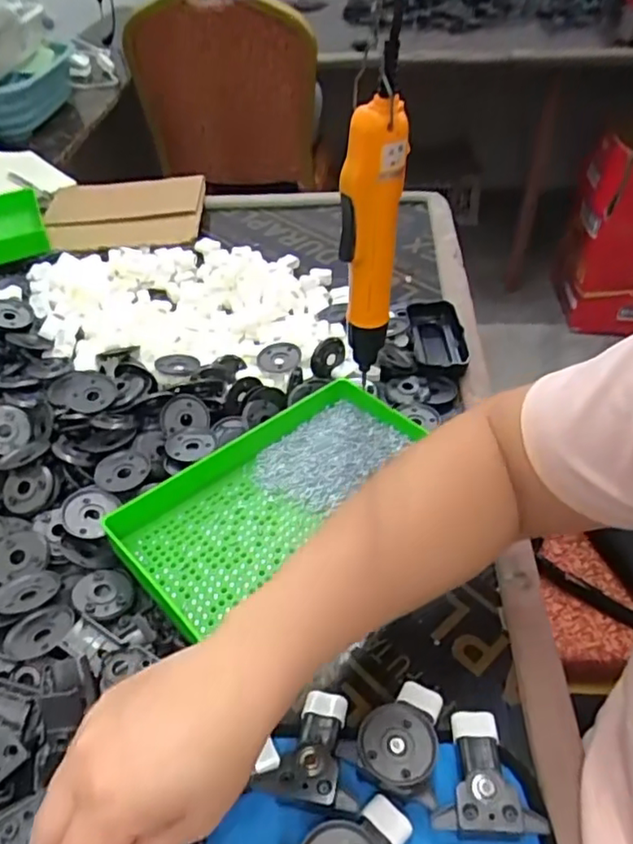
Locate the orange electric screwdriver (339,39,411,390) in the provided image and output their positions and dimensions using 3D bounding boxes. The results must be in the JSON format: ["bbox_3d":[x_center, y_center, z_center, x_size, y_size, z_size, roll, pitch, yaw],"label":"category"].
[{"bbox_3d":[0.039,-0.127,0.446,0.038,0.212,0.036,14,45,16],"label":"orange electric screwdriver"}]

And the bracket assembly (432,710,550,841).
[{"bbox_3d":[0.089,0.193,0.349,0.055,0.023,0.067,0,45,-2],"label":"bracket assembly"}]

